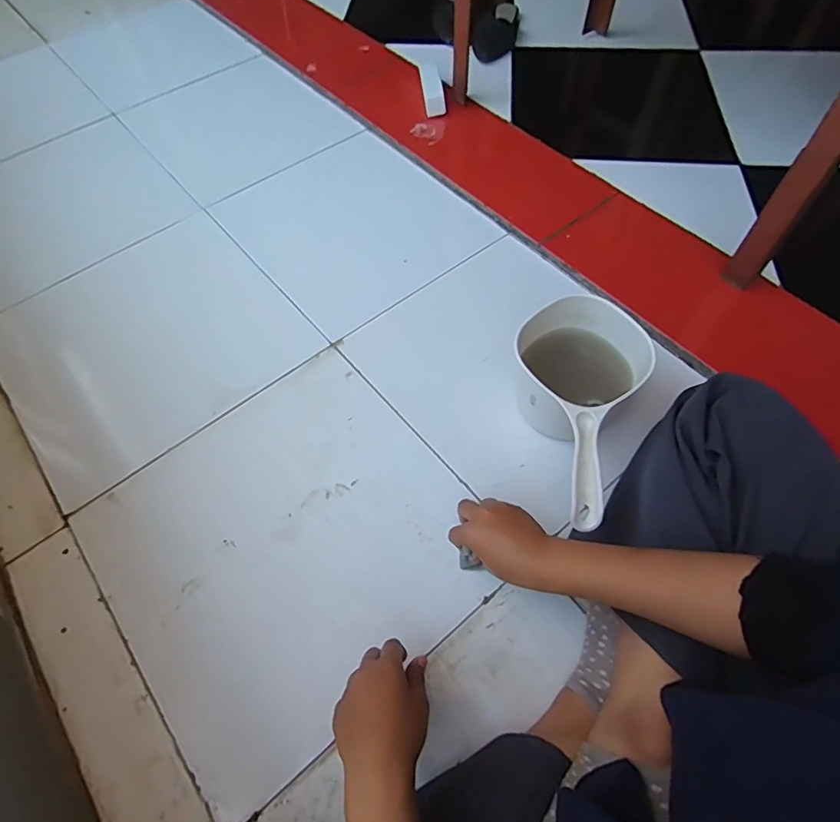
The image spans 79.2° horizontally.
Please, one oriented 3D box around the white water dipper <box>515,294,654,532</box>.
[{"bbox_3d":[0.170,0.001,0.598,0.135,0.121,0.276,21,67,1],"label":"white water dipper"}]

